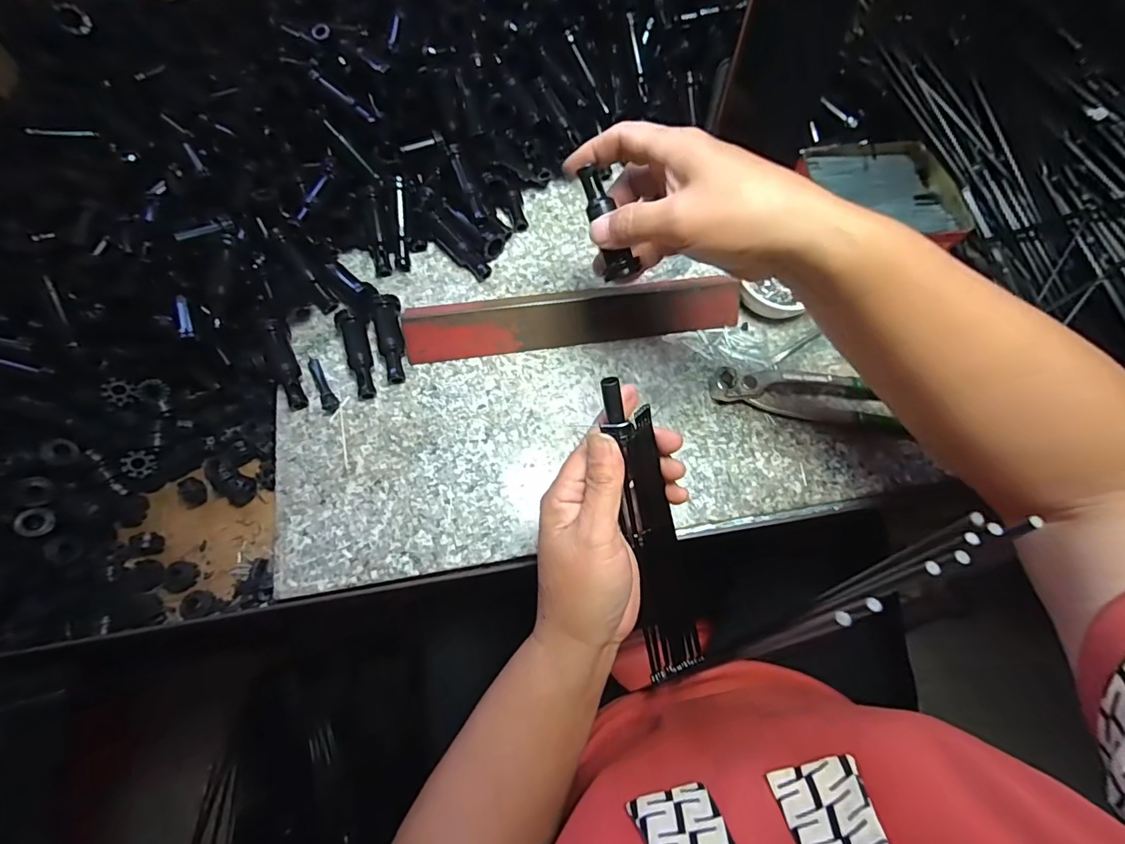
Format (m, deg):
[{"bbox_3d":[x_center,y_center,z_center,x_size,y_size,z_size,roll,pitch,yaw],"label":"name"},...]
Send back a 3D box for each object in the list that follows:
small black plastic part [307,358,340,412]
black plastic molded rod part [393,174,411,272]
[{"bbox_3d":[-0.175,-0.028,0.367,0.011,0.006,0.046,-29,73,-12],"label":"small black plastic part"},{"bbox_3d":[-0.127,-0.156,0.398,0.010,0.008,0.071,1,102,-2],"label":"black plastic molded rod part"}]

